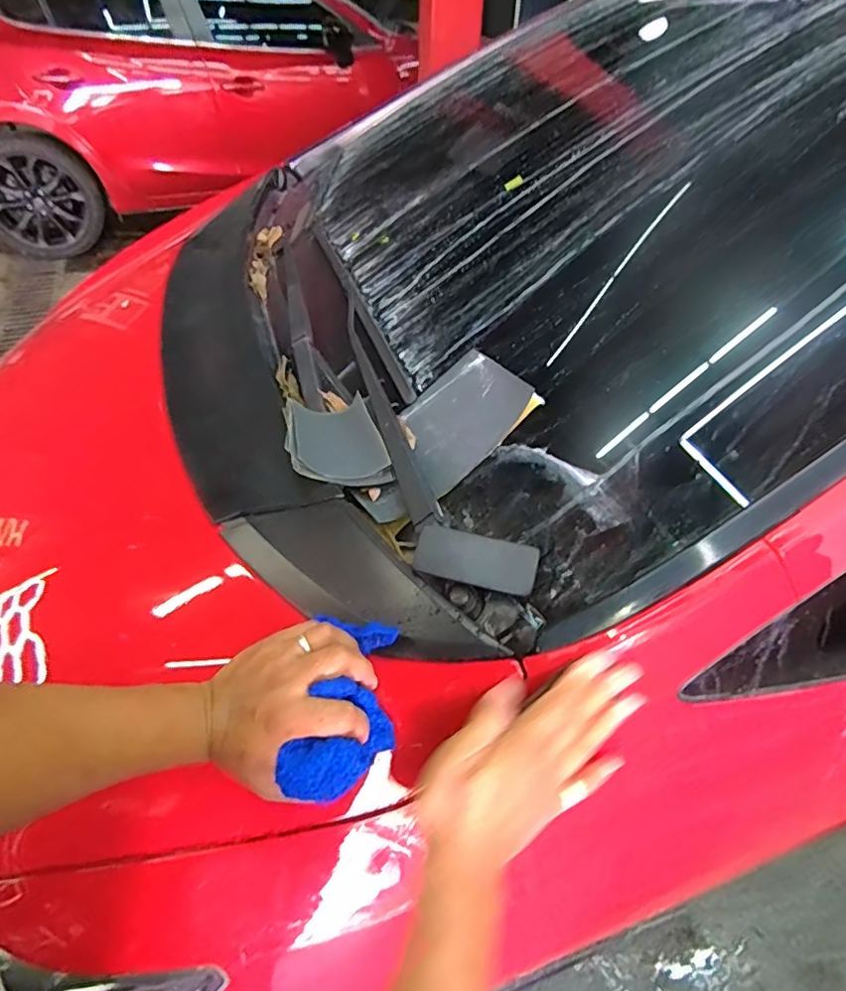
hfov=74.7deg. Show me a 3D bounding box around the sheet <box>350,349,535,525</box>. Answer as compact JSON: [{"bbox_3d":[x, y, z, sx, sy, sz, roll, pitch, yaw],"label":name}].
[{"bbox_3d":[0.009,-0.072,0.639,0.218,0.025,0.136,-42,49,3],"label":"sheet"}]

